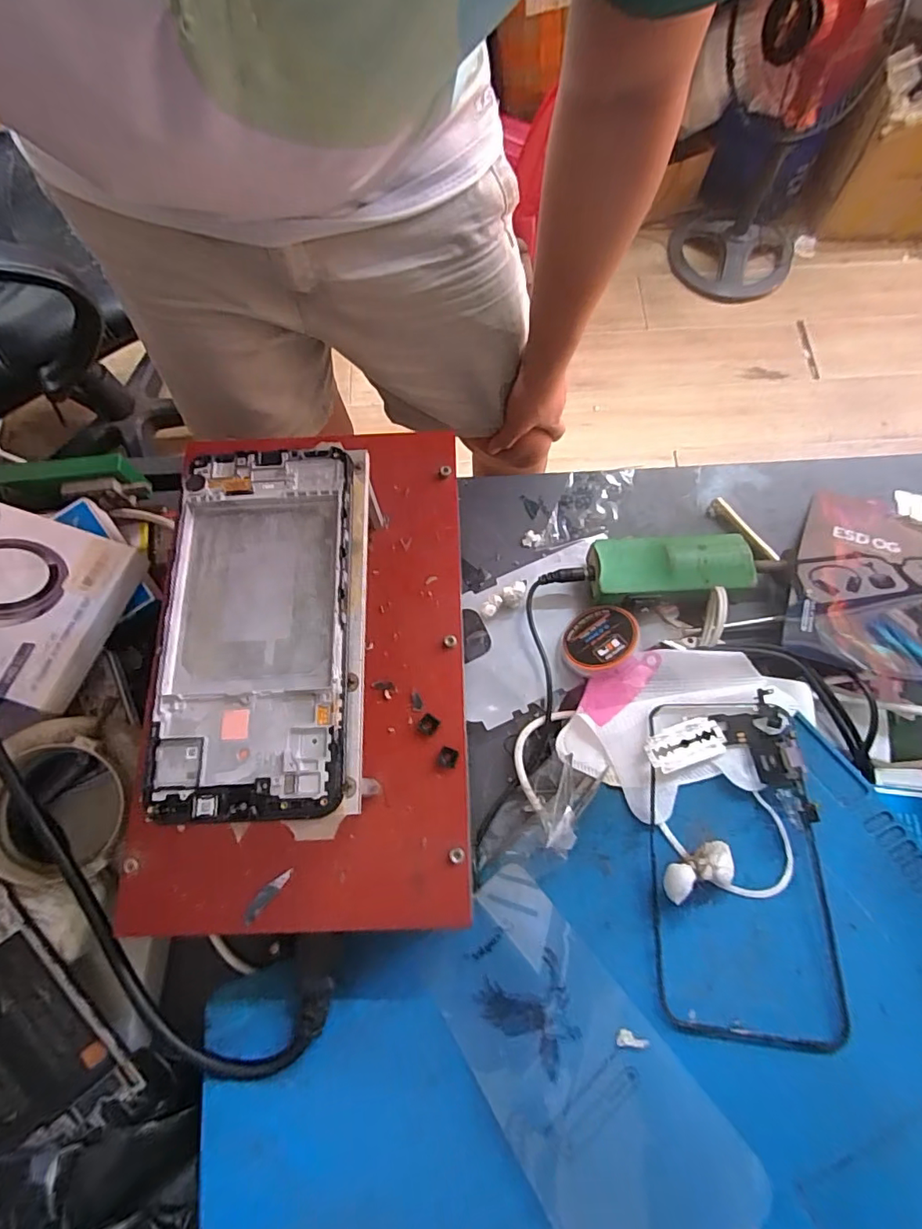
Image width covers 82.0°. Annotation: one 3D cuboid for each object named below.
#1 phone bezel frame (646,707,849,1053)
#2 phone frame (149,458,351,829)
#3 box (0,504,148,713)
[{"bbox_3d":[0.131,0.115,0.258,0.075,0.011,0.150,-2,61,18],"label":"phone bezel frame"},{"bbox_3d":[-0.083,0.000,0.218,0.072,0.005,0.155,-3,73,1],"label":"phone frame"},{"bbox_3d":[-0.263,-0.009,0.311,0.103,0.027,0.104,16,74,7],"label":"box"}]

